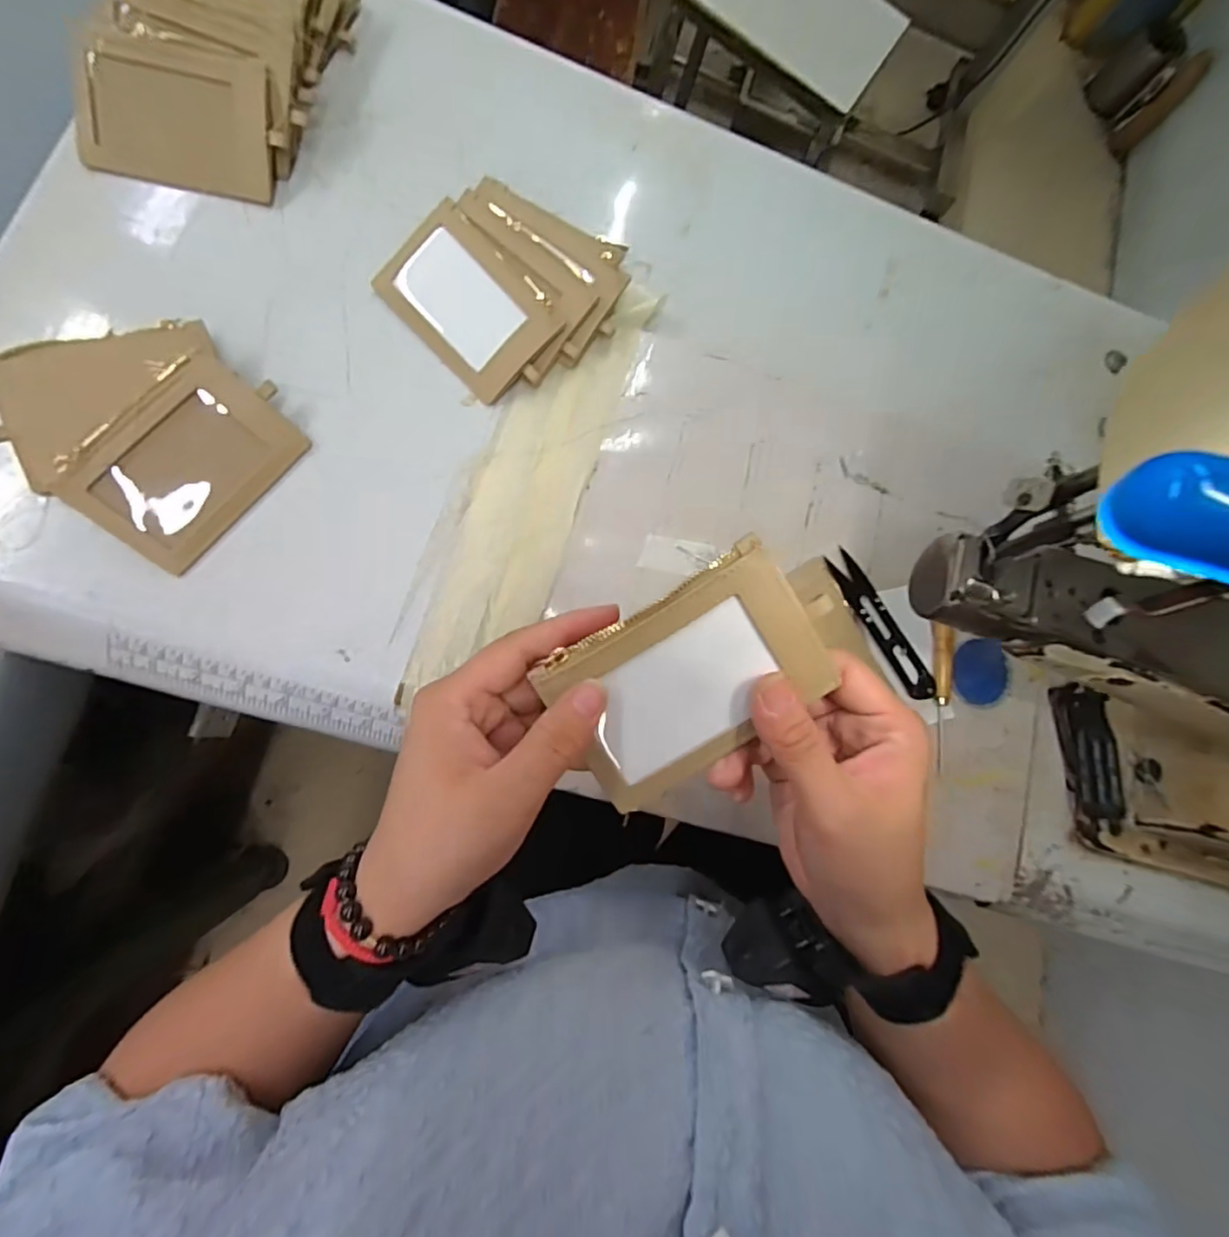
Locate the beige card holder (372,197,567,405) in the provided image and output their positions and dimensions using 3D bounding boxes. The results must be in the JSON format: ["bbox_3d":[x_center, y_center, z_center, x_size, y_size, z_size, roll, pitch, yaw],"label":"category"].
[{"bbox_3d":[-0.094,-0.206,0.381,0.080,0.009,0.108,-44,93,9],"label":"beige card holder"}]

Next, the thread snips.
[{"bbox_3d":[0.188,0.006,0.410,0.026,0.006,0.118,-33,88,-13],"label":"thread snips"}]

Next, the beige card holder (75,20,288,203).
[{"bbox_3d":[-0.269,-0.309,0.360,0.108,0.008,0.073,4,113,-12],"label":"beige card holder"}]

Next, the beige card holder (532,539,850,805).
[{"bbox_3d":[0.030,0.025,0.240,0.107,0.005,0.073,-33,102,9],"label":"beige card holder"}]

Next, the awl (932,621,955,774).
[{"bbox_3d":[0.232,0.055,0.410,0.014,0.011,0.112,5,80,-9],"label":"awl"}]

